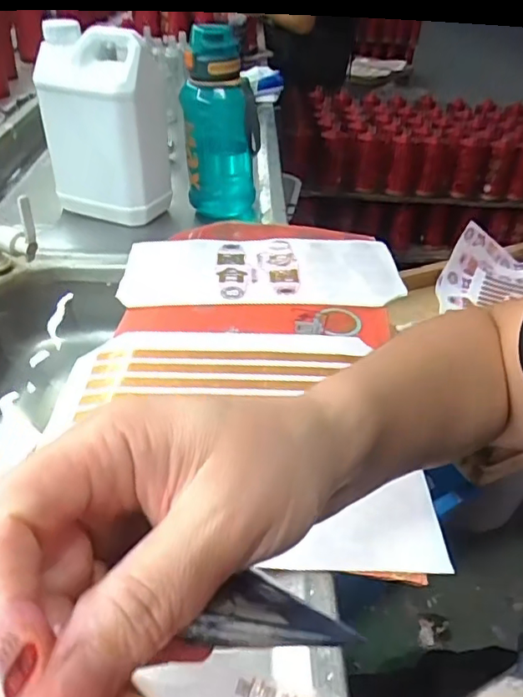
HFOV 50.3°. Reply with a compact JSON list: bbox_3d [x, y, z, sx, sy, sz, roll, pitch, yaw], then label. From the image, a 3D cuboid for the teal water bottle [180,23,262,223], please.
[{"bbox_3d":[-0.054,-0.292,0.730,0.097,0.216,0.074,0,38,-6],"label":"teal water bottle"}]

